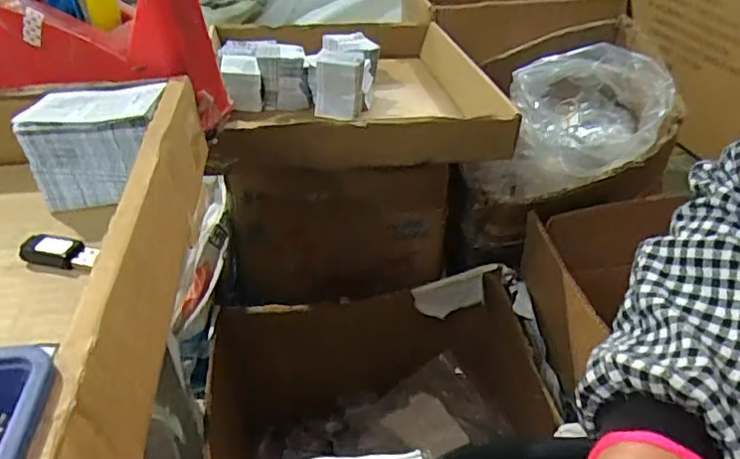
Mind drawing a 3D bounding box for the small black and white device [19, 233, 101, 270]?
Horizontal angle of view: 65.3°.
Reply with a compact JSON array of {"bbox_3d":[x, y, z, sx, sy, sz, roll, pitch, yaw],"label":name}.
[{"bbox_3d":[-0.164,0.011,0.303,0.042,0.008,0.016,8,39,11],"label":"small black and white device"}]

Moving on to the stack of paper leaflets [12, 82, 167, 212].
[{"bbox_3d":[-0.160,-0.054,0.349,0.075,0.051,0.057,-8,38,-9],"label":"stack of paper leaflets"}]

